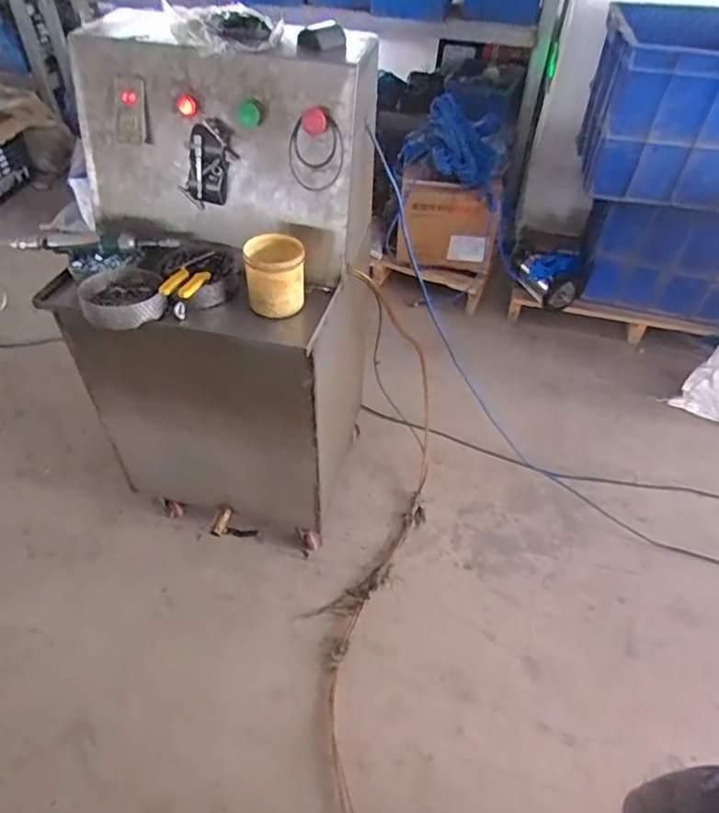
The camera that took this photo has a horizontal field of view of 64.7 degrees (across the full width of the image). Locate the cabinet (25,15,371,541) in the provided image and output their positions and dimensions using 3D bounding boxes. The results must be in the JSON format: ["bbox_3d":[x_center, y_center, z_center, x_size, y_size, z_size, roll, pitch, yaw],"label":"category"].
[{"bbox_3d":[-0.269,-0.207,1.224,0.513,0.942,0.511,8,47,6],"label":"cabinet"}]

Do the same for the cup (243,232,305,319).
[{"bbox_3d":[-0.146,-0.231,0.991,0.103,0.108,0.105,1,47,-1],"label":"cup"}]

